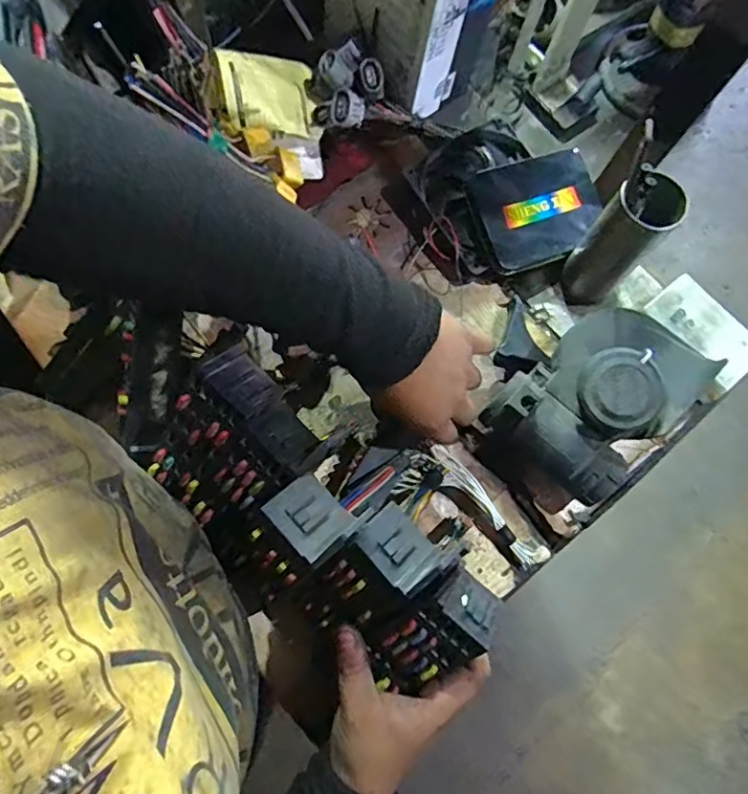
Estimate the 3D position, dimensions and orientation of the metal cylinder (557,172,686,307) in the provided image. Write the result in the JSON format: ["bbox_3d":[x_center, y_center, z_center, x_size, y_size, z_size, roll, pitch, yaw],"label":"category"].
[{"bbox_3d":[0.197,-0.124,0.449,0.051,0.119,0.042,42,76,7],"label":"metal cylinder"}]

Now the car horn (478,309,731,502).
[{"bbox_3d":[0.171,-0.003,0.437,0.115,0.088,0.140,41,76,7],"label":"car horn"}]

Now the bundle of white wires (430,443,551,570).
[{"bbox_3d":[0.095,0.092,0.450,0.028,0.015,0.133,-43,95,-12],"label":"bundle of white wires"}]

